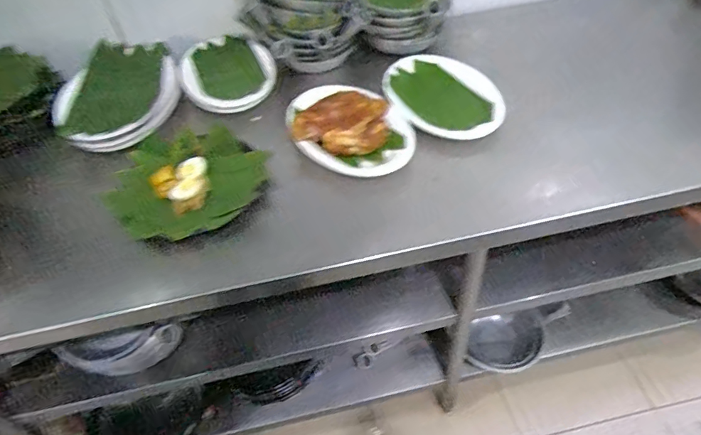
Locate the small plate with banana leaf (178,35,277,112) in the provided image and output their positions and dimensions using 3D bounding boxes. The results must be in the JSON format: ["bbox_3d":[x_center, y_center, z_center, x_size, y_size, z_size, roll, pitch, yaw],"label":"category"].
[{"bbox_3d":[-0.282,-0.334,1.066,0.200,0.038,0.293,-22,49,-14],"label":"small plate with banana leaf"}]

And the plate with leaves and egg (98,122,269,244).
[{"bbox_3d":[-0.299,-0.071,0.844,0.255,0.038,0.298,-36,54,-24],"label":"plate with leaves and egg"}]

